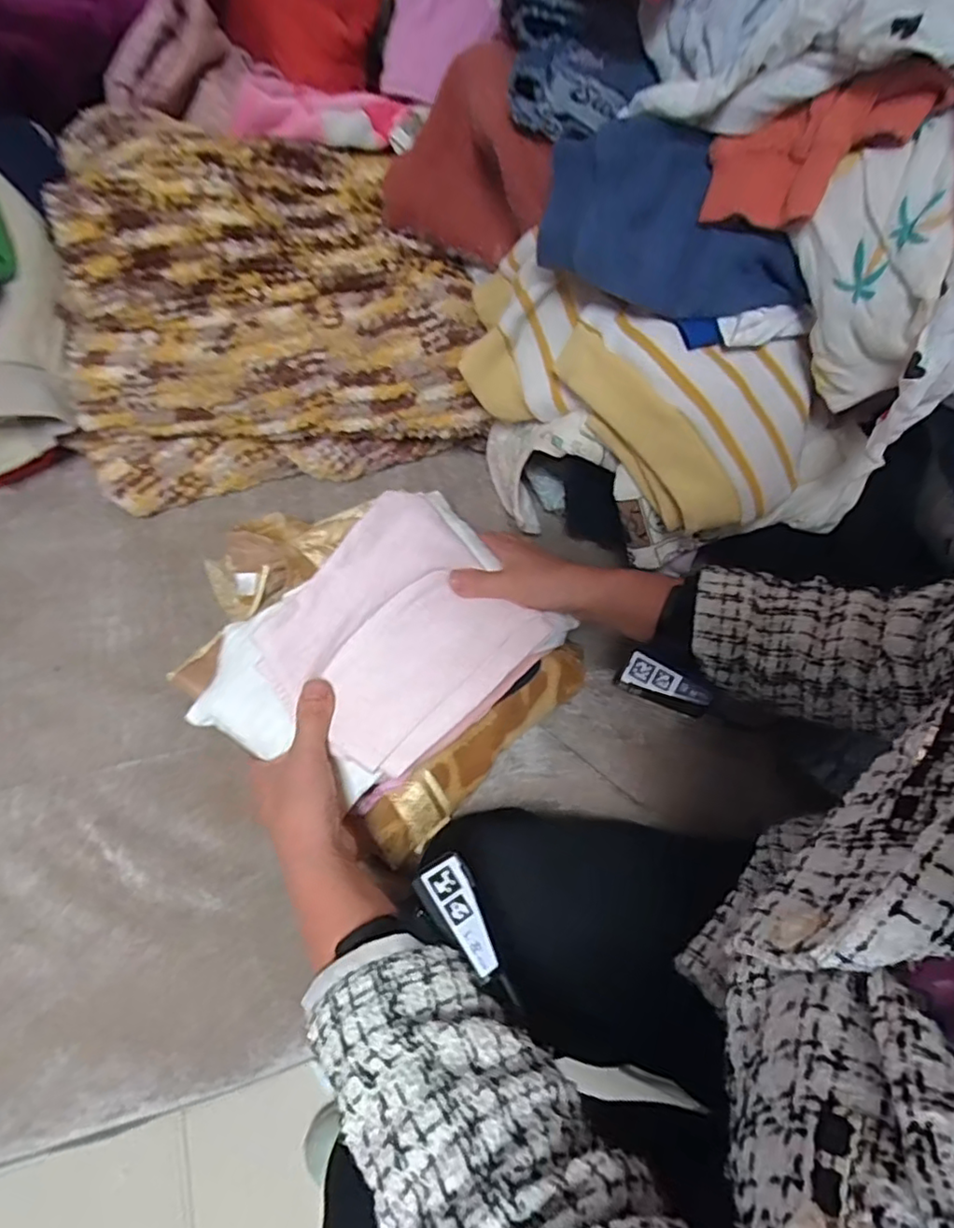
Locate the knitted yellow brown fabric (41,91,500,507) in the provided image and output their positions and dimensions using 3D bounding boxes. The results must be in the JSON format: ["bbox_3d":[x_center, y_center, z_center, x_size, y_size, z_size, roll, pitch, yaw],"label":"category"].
[{"bbox_3d":[-0.191,-0.289,0.578,0.347,0.183,0.289,-9,68,-3],"label":"knitted yellow brown fabric"}]

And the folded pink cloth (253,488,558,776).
[{"bbox_3d":[-0.054,0.012,0.463,0.152,0.025,0.177,43,67,1],"label":"folded pink cloth"}]

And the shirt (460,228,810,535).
[{"bbox_3d":[0.105,-0.170,0.462,0.279,0.087,0.114,33,71,13],"label":"shirt"}]

